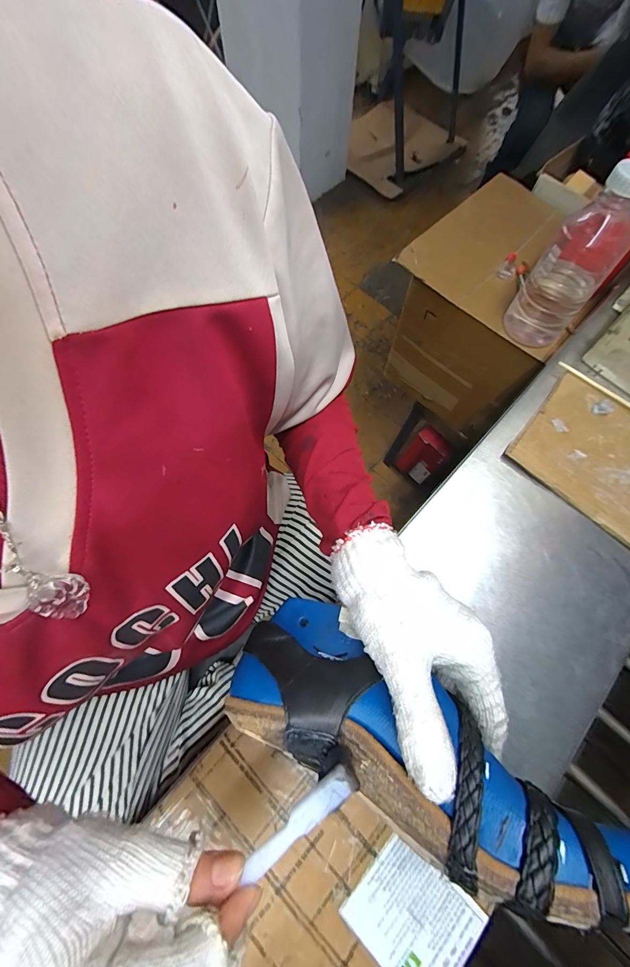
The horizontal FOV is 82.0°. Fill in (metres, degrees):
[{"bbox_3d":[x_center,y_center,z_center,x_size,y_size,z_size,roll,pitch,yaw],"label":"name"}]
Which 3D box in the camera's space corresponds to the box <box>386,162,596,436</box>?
[{"bbox_3d":[0.354,-0.345,0.760,0.295,0.285,0.307,42,72,13],"label":"box"}]

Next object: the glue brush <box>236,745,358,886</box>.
[{"bbox_3d":[-0.007,0.170,0.185,0.016,0.020,0.076,41,89,15],"label":"glue brush"}]

